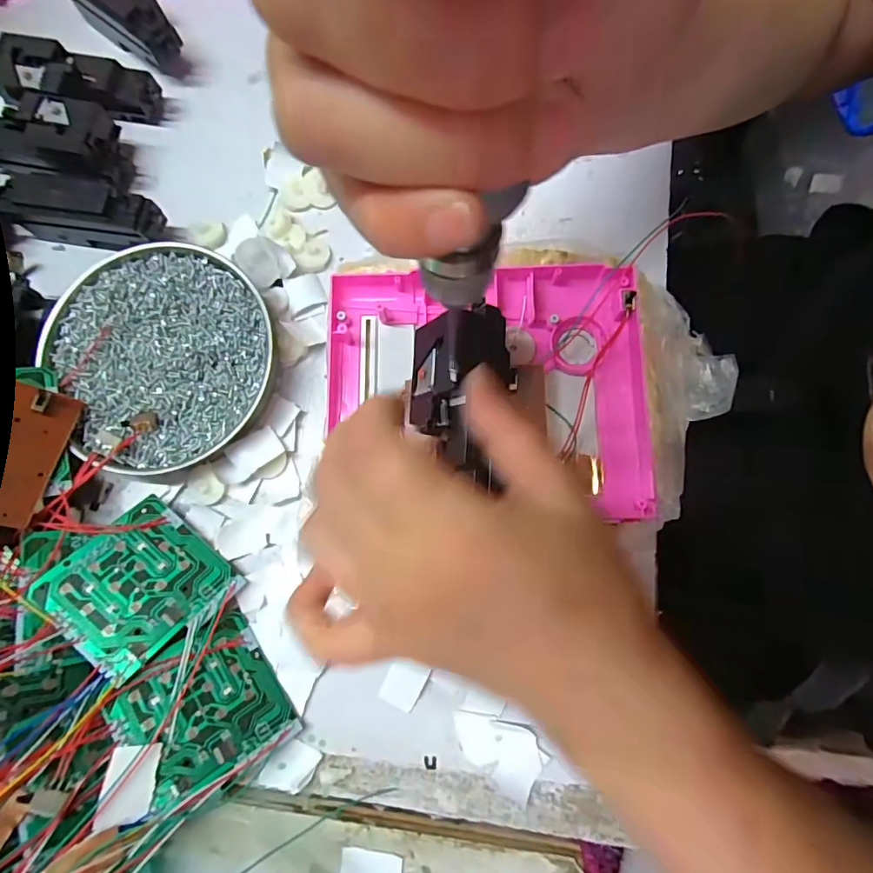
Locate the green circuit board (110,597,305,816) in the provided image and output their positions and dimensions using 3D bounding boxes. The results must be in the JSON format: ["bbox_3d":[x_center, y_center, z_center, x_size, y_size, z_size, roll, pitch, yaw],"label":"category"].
[{"bbox_3d":[-0.118,0.137,0.248,0.069,0.007,0.075,-27,75,-34],"label":"green circuit board"}]

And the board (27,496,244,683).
[{"bbox_3d":[-0.156,0.079,0.257,0.074,0.004,0.072,41,58,2],"label":"board"}]

